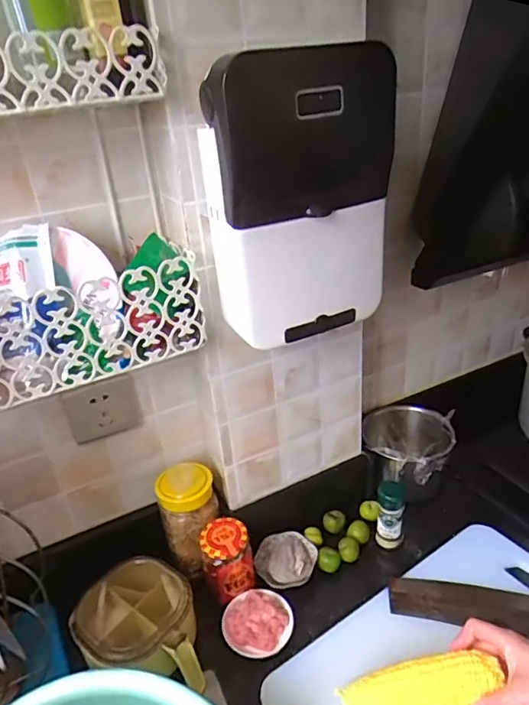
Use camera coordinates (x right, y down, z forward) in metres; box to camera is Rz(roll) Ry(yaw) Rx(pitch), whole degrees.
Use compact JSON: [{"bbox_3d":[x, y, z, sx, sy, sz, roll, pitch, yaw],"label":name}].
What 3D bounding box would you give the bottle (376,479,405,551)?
[{"bbox_3d":[0.196,0.257,0.782,0.040,0.124,0.040,6,30,20],"label":"bottle"}]

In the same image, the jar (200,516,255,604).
[{"bbox_3d":[-0.052,0.297,0.720,0.066,0.100,0.061,-4,28,2],"label":"jar"}]

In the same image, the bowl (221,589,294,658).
[{"bbox_3d":[-0.009,0.363,0.683,0.090,0.031,0.086,-4,28,2],"label":"bowl"}]

